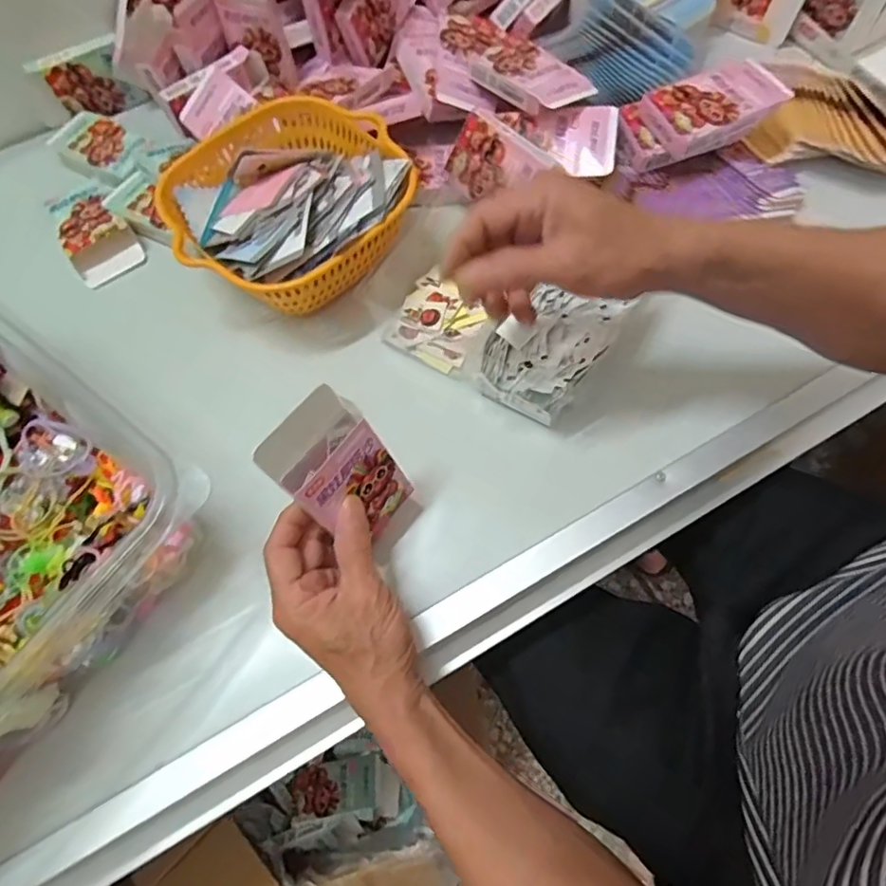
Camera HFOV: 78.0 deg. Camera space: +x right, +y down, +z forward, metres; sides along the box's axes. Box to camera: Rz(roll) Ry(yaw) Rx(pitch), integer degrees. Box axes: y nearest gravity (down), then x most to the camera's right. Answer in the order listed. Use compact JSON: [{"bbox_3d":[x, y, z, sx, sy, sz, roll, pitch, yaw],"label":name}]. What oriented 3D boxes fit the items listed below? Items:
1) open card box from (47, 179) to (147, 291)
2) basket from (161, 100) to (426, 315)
[{"bbox_3d":[-0.358,-0.219,0.564,0.065,0.027,0.114,-31,69,-10],"label":"open card box"},{"bbox_3d":[-0.140,-0.219,0.509,0.202,0.078,0.216,-1,67,2],"label":"basket"}]

